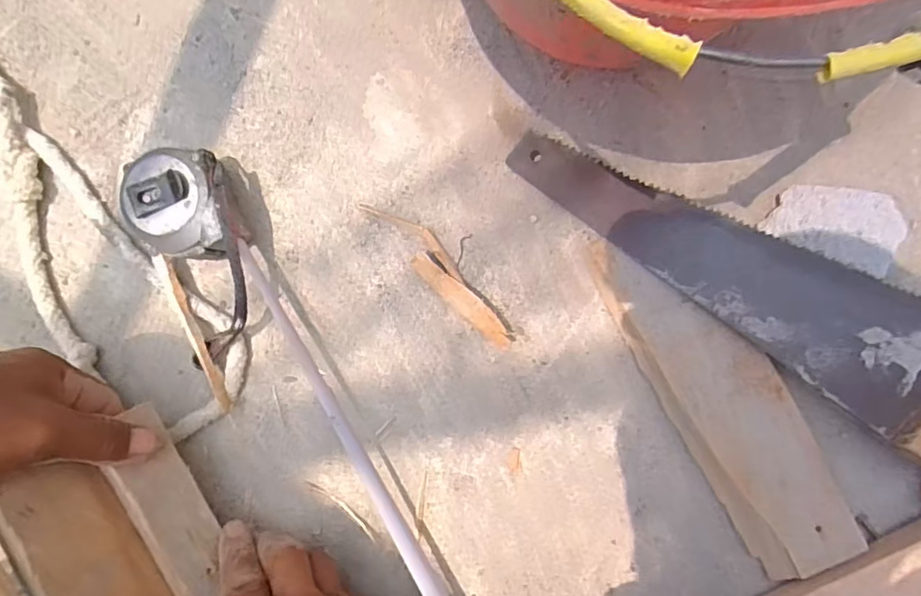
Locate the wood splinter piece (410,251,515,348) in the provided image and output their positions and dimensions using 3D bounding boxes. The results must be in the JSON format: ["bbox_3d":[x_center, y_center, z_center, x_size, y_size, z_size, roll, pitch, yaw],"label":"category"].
[{"bbox_3d":[0.002,0.001,0.324,0.076,0.016,0.015,45,95,3],"label":"wood splinter piece"}]

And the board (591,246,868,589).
[{"bbox_3d":[0.153,0.058,0.313,0.061,0.016,0.216,-31,88,5],"label":"board"}]

